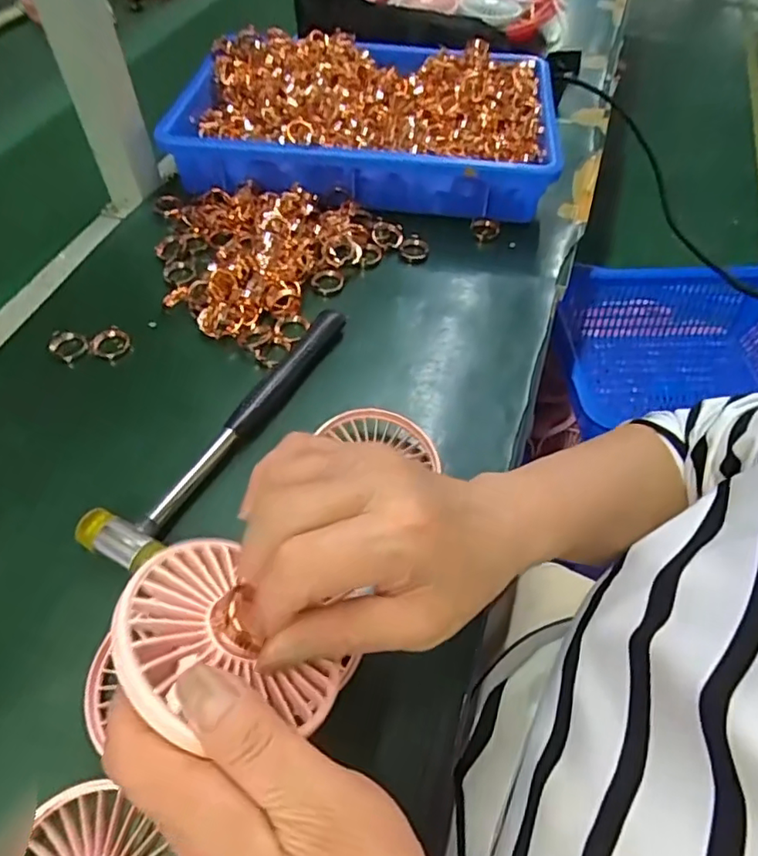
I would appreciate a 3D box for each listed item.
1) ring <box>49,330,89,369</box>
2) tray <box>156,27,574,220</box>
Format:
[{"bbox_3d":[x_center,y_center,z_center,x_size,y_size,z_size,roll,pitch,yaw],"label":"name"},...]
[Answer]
[{"bbox_3d":[-0.244,-0.065,0.450,0.024,0.015,0.025,1,54,-1],"label":"ring"},{"bbox_3d":[-0.016,-0.318,0.599,0.380,0.080,0.233,5,54,2],"label":"tray"}]

